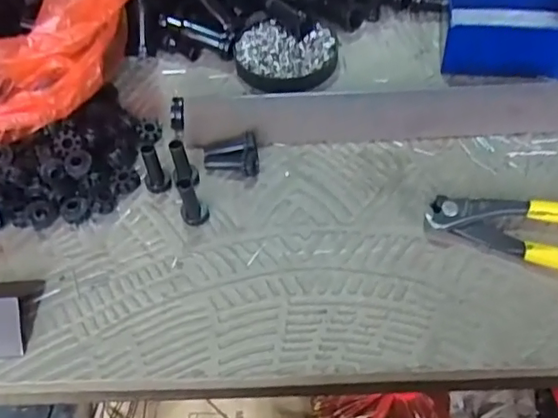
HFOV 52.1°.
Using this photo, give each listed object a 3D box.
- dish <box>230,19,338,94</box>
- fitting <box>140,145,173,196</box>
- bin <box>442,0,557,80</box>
[{"bbox_3d":[0.005,-0.125,0.465,0.080,0.014,0.071,9,55,11],"label":"dish"},{"bbox_3d":[-0.085,-0.026,0.386,0.016,0.037,0.012,-24,56,-12],"label":"fitting"},{"bbox_3d":[0.186,-0.144,0.445,0.107,0.042,0.085,7,55,10],"label":"bin"}]

